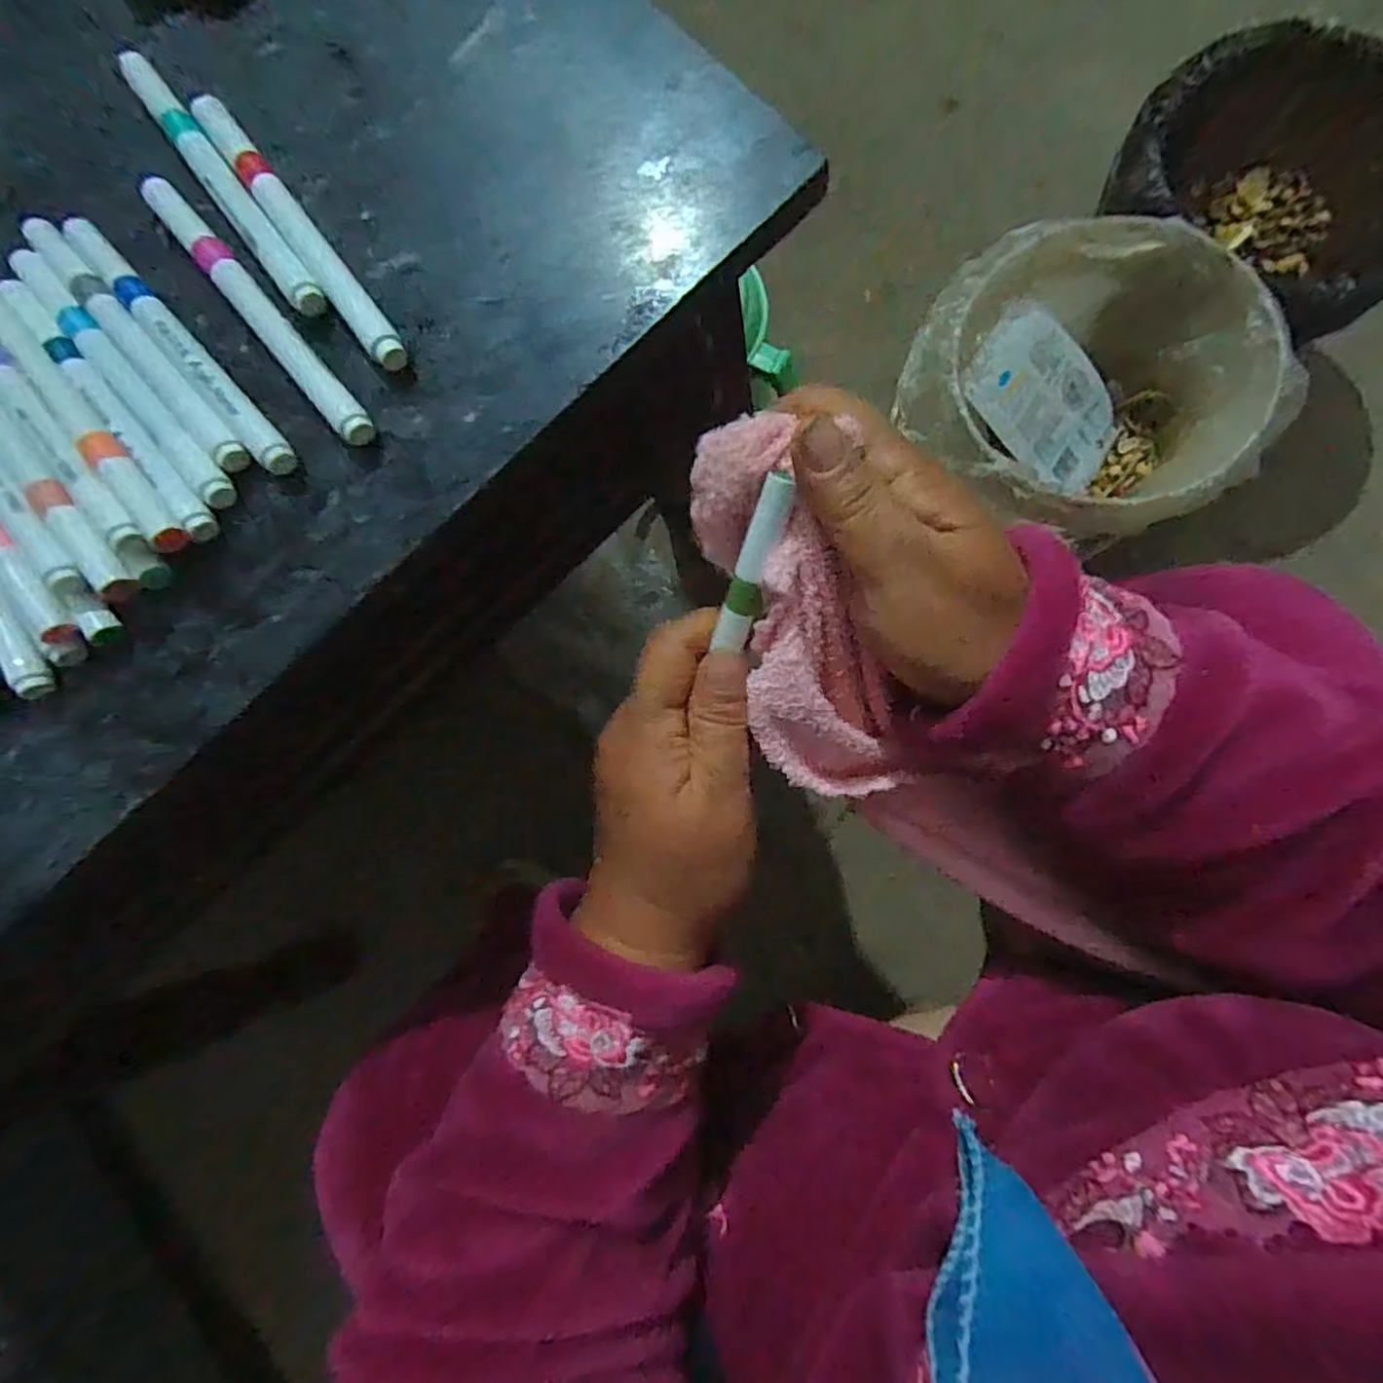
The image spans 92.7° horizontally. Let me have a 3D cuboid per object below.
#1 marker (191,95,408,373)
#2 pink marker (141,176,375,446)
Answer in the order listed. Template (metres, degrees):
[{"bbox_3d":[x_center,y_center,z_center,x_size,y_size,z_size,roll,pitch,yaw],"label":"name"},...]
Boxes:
[{"bbox_3d":[-0.144,-0.169,0.242,0.012,0.008,0.135,-37,81,3],"label":"marker"},{"bbox_3d":[-0.159,-0.140,0.241,0.011,0.009,0.139,-41,81,2],"label":"pink marker"}]

